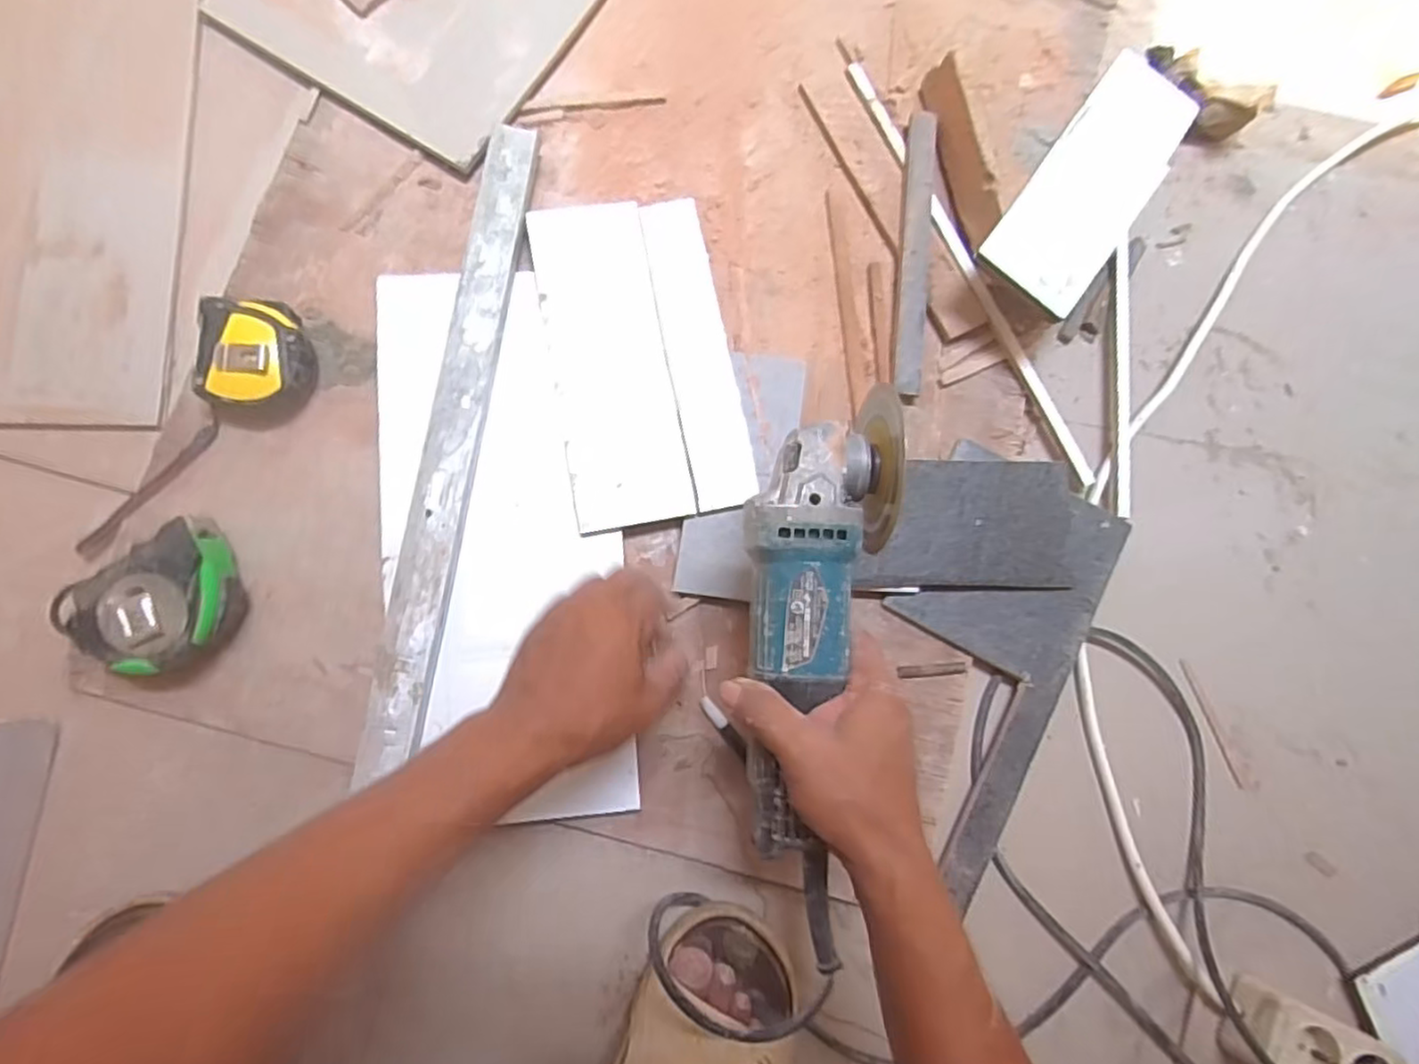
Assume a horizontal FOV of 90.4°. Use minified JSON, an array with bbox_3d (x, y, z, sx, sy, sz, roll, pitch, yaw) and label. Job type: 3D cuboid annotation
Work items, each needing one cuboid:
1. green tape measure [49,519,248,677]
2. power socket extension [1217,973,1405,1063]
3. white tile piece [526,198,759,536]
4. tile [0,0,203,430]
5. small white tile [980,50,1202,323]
[{"bbox_3d":[-0.360,0.052,0.459,0.111,0.050,0.080,-30,87,-9],"label":"green tape measure"},{"bbox_3d":[0.437,0.380,0.507,0.137,0.050,0.064,28,80,-2],"label":"power socket extension"},{"bbox_3d":[-0.050,-0.131,0.525,0.130,0.010,0.248,-10,82,-5],"label":"white tile piece"},{"bbox_3d":[-0.482,-0.263,0.509,0.197,0.011,0.380,1,82,-6],"label":"tile"},{"bbox_3d":[0.292,-0.266,0.529,0.081,0.010,0.225,36,80,-1],"label":"small white tile"}]

